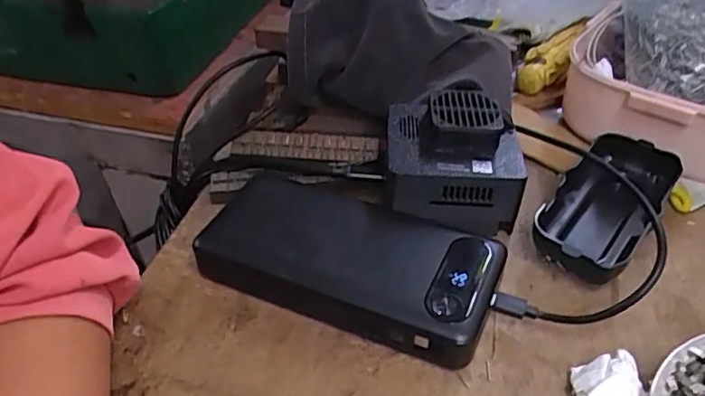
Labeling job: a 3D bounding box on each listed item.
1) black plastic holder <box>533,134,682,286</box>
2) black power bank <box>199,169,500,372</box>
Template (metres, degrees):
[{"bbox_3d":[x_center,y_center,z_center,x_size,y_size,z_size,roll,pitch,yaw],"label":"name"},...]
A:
[{"bbox_3d":[0.143,0.004,0.339,0.050,0.023,0.108,26,48,29],"label":"black plastic holder"},{"bbox_3d":[-0.003,0.028,0.312,0.151,0.025,0.071,17,44,20],"label":"black power bank"}]

